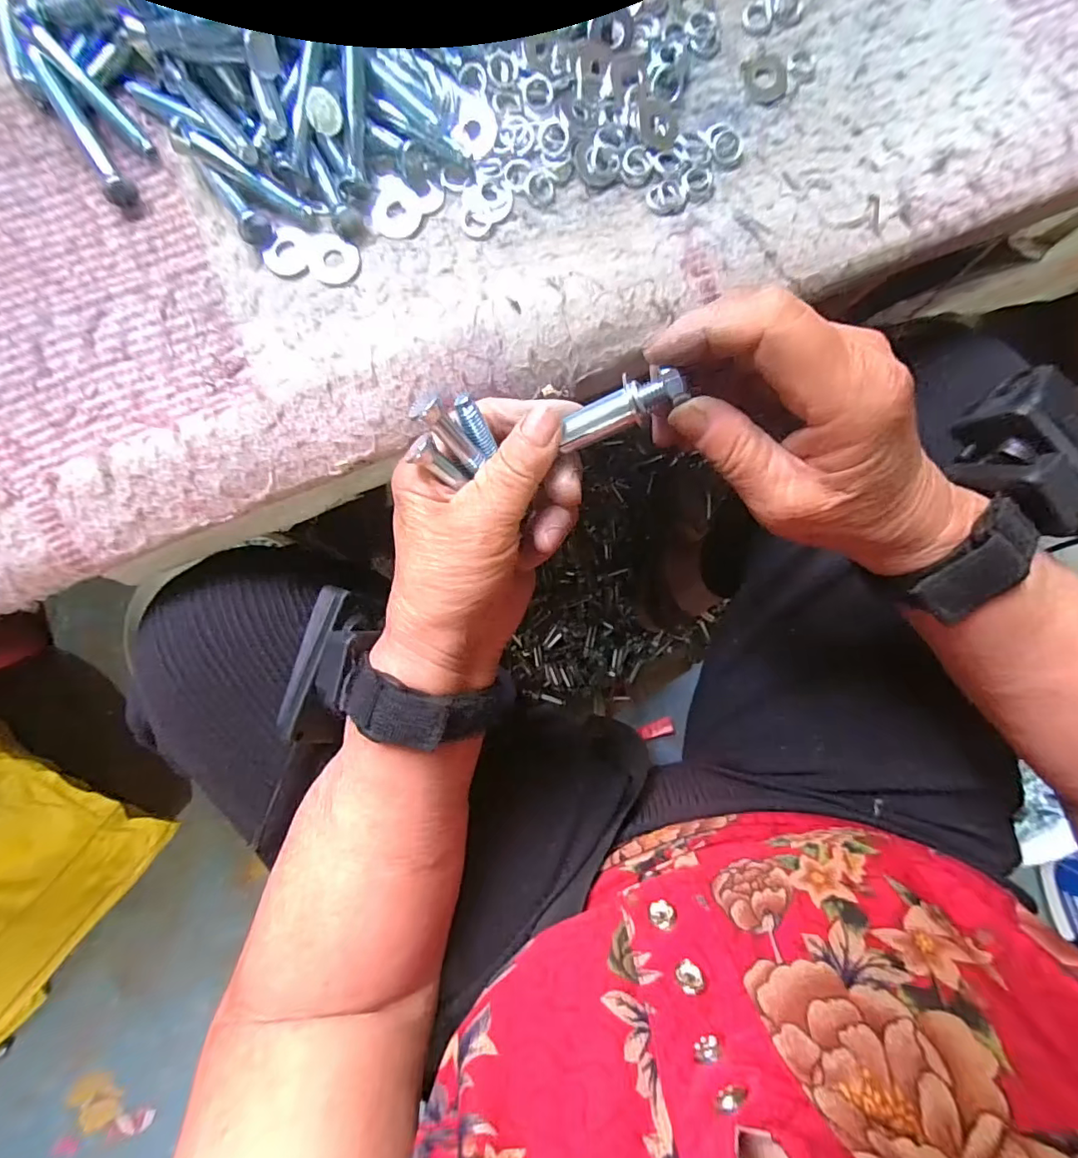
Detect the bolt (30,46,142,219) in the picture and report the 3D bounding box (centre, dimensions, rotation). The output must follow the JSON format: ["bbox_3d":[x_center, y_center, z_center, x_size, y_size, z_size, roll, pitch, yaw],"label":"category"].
[{"bbox_3d":[-0.188,-0.184,0.207,0.010,0.007,0.061,-28,105,-4],"label":"bolt"}]

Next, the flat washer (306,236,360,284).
[{"bbox_3d":[-0.091,-0.141,0.219,0.022,0.004,0.020,-8,90,-4],"label":"flat washer"}]

